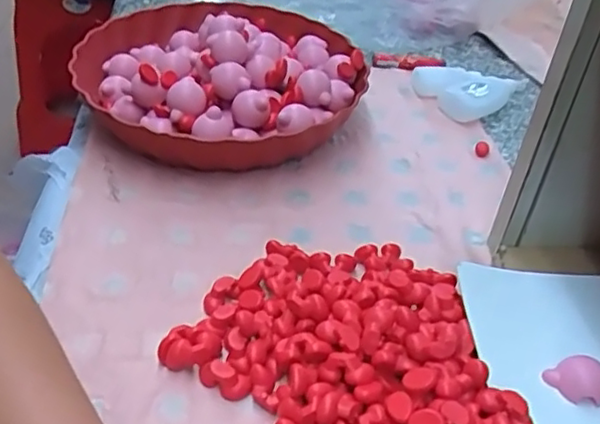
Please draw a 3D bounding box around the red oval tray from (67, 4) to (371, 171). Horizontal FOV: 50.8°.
[{"bbox_3d":[-0.068,-0.121,0.547,0.241,0.066,0.246,1,40,-5],"label":"red oval tray"}]

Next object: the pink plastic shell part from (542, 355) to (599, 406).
[{"bbox_3d":[0.151,0.089,0.341,0.031,0.009,0.027,30,46,27],"label":"pink plastic shell part"}]

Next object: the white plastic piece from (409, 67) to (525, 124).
[{"bbox_3d":[0.158,-0.117,0.602,0.099,0.027,0.066,9,40,5],"label":"white plastic piece"}]

